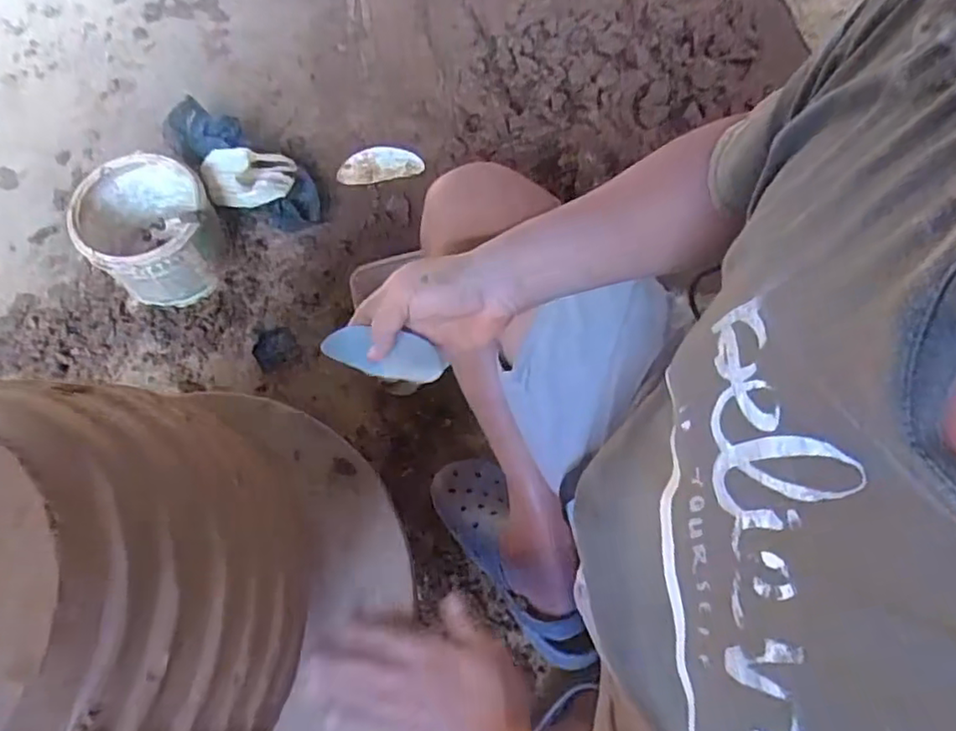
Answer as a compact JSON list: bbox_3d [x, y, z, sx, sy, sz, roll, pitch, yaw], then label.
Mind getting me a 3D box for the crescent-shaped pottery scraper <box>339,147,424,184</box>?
[{"bbox_3d":[-0.161,-0.333,1.038,0.137,0.011,0.056,-7,90,2],"label":"crescent-shaped pottery scraper"}]

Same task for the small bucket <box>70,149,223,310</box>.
[{"bbox_3d":[-0.470,-0.196,0.922,0.172,0.137,0.180,0,68,1],"label":"small bucket"}]

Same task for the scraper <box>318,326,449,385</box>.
[{"bbox_3d":[-0.081,-0.009,0.534,0.106,0.015,0.041,9,62,4],"label":"scraper"}]

